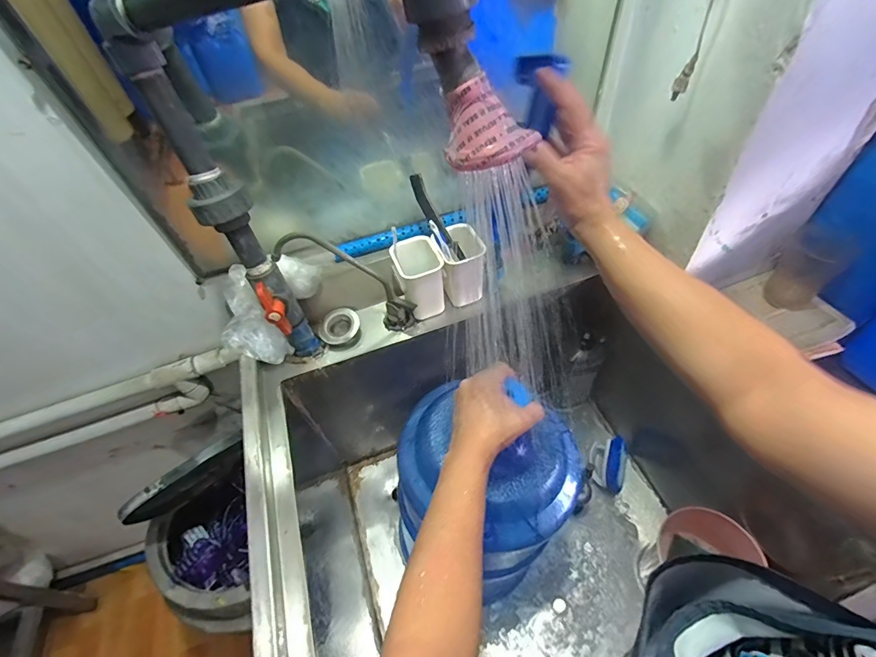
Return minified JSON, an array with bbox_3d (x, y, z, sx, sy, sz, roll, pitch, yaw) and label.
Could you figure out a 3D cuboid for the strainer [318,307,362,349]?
[{"bbox_3d":[-0.167,-0.002,0.692,0.069,0.028,0.067,-5,51,2],"label":"strainer"}]

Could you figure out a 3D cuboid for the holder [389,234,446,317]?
[{"bbox_3d":[-0.030,-0.081,0.672,0.072,0.106,0.085,-15,51,-6],"label":"holder"}]

